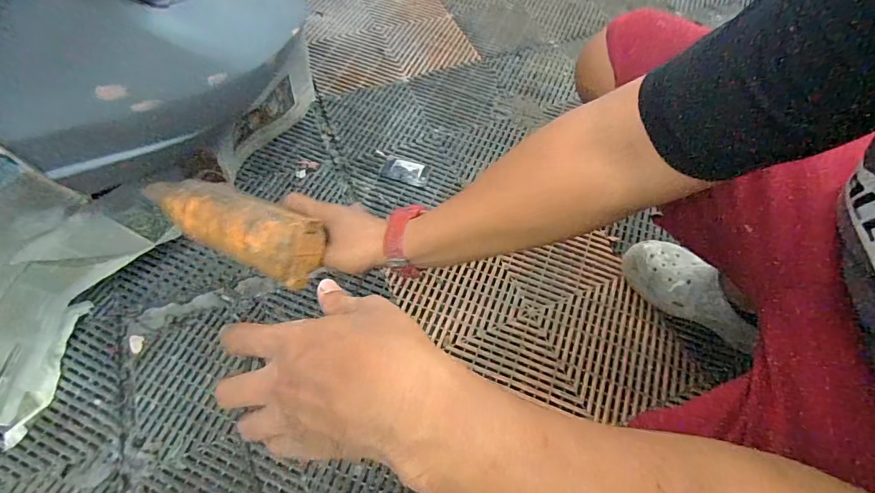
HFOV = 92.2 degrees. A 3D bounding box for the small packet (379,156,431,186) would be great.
[{"bbox_3d":[-0.063,-0.151,0.841,0.094,0.015,0.061,16,59,7],"label":"small packet"}]

